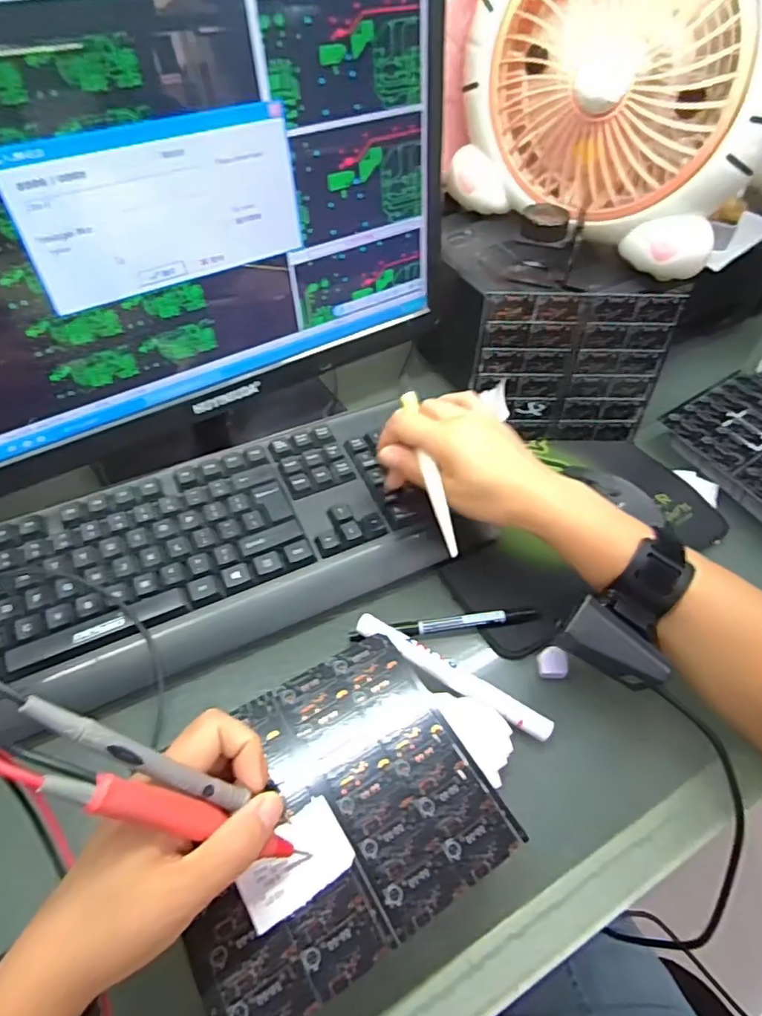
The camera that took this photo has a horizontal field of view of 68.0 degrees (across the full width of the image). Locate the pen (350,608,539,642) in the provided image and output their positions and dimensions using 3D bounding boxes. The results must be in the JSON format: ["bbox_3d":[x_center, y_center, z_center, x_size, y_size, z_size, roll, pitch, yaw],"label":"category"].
[{"bbox_3d":[0.048,0.085,0.416,0.139,0.010,0.014,-7,52,-10],"label":"pen"}]

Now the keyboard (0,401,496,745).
[{"bbox_3d":[-0.138,0.037,0.425,0.415,0.040,0.153,-20,55,-19],"label":"keyboard"}]

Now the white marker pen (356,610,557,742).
[{"bbox_3d":[0.048,0.115,0.386,0.144,0.015,0.016,25,54,15],"label":"white marker pen"}]

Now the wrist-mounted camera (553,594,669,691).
[{"bbox_3d":[0.149,0.090,0.362,0.067,0.029,0.031,35,55,1],"label":"wrist-mounted camera"}]

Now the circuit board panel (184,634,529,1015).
[{"bbox_3d":[-0.030,0.164,0.313,0.168,0.006,0.144,-24,57,-21],"label":"circuit board panel"}]

